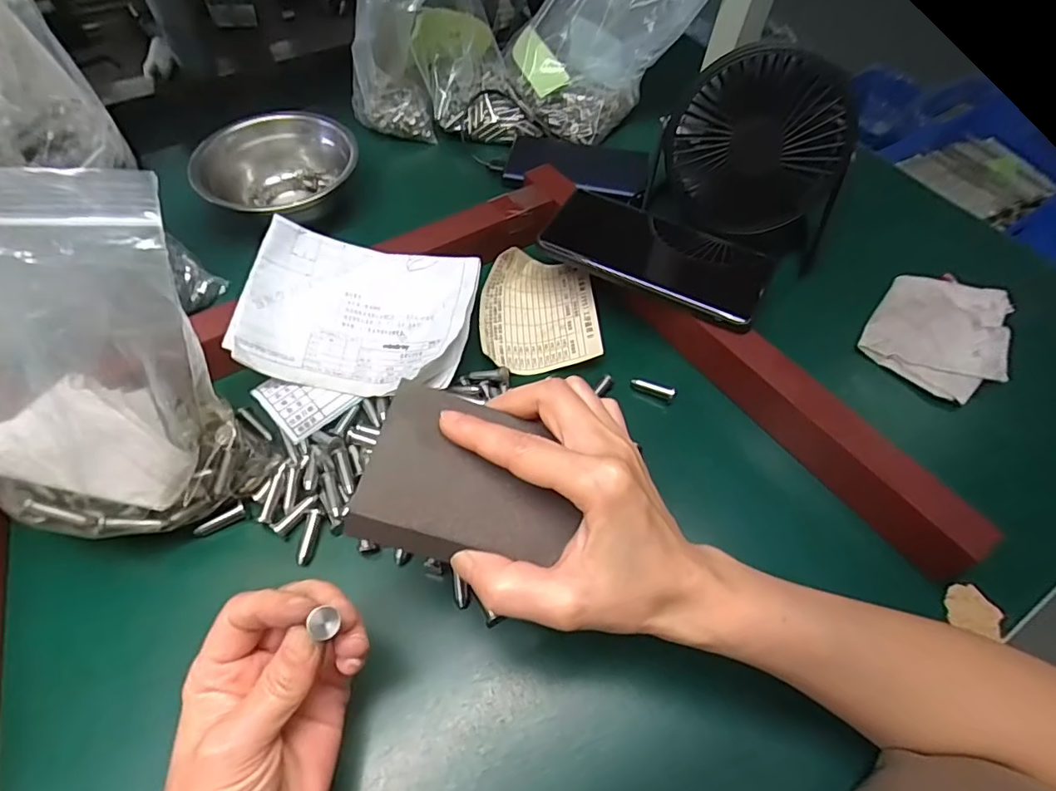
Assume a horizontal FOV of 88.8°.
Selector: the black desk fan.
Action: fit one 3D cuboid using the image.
[{"bbox_3d":[0.175,-0.183,0.408,0.136,0.130,0.084,32,61,16],"label":"black desk fan"}]

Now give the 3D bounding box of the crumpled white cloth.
[{"bbox_3d":[0.312,-0.051,0.406,0.085,0.018,0.115,36,62,18],"label":"crumpled white cloth"}]

